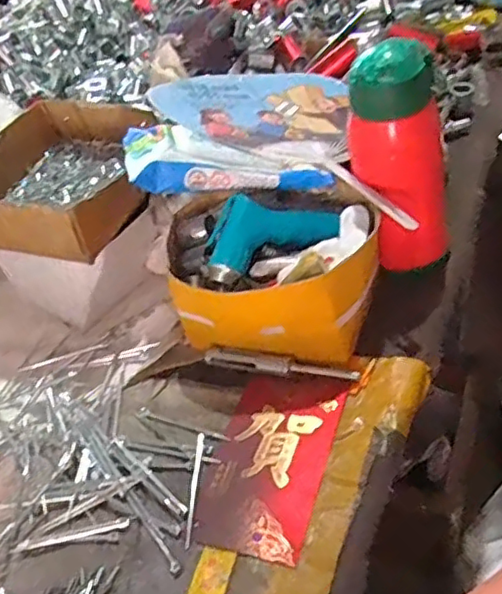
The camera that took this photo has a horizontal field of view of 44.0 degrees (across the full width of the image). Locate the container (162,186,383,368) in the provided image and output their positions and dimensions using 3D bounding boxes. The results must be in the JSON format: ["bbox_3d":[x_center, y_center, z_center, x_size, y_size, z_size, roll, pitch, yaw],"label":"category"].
[{"bbox_3d":[0.015,-0.030,0.546,0.183,0.099,0.136,5,46,21],"label":"container"}]

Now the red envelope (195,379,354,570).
[{"bbox_3d":[0.015,0.120,0.474,0.087,0.004,0.153,6,45,24],"label":"red envelope"}]

